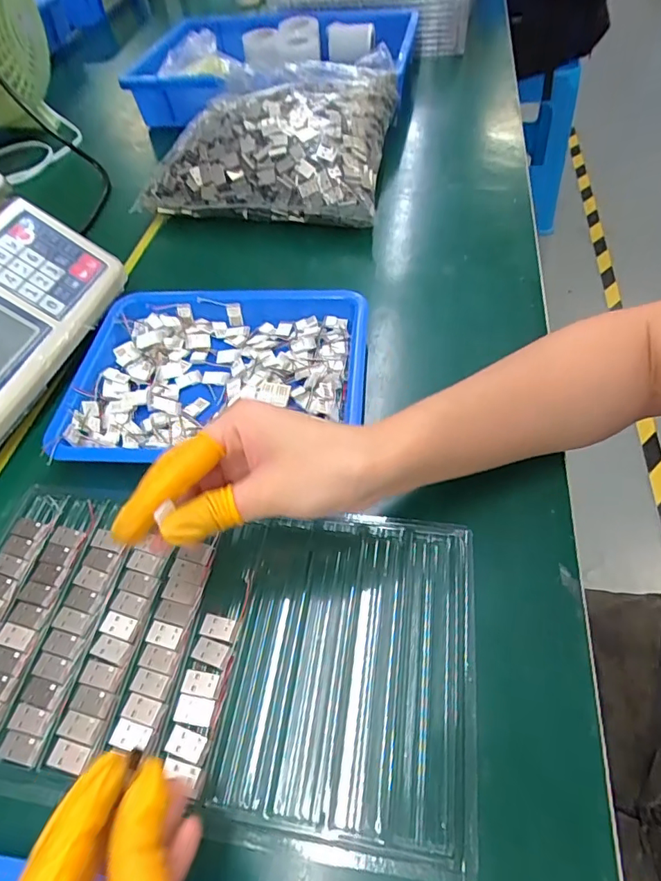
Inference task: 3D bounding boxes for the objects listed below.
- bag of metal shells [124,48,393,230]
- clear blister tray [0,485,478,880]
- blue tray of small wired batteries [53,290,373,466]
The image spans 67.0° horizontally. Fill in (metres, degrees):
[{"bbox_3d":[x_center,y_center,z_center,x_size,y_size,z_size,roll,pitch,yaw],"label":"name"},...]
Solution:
[{"bbox_3d":[-0.053,-0.330,0.536,0.238,0.081,0.226,10,55,10],"label":"bag of metal shells"},{"bbox_3d":[-0.070,0.110,0.275,0.284,0.016,0.159,5,54,7],"label":"clear blister tray"},{"bbox_3d":[-0.087,-0.051,0.376,0.219,0.027,0.164,2,54,5],"label":"blue tray of small wired batteries"}]

